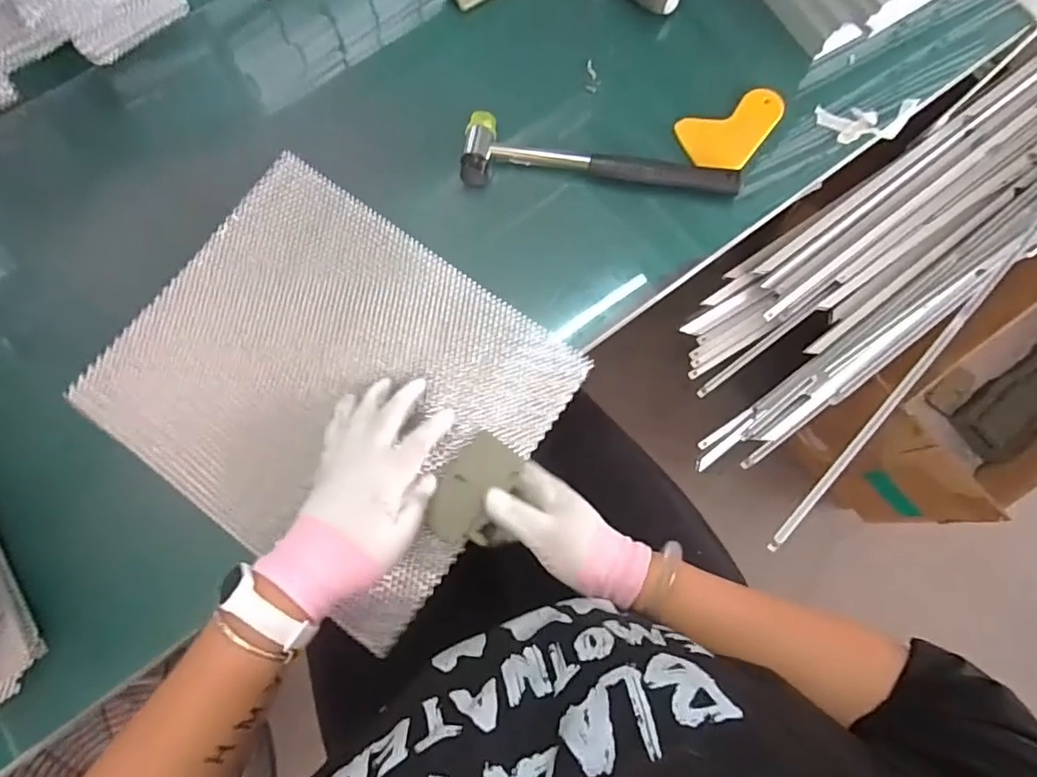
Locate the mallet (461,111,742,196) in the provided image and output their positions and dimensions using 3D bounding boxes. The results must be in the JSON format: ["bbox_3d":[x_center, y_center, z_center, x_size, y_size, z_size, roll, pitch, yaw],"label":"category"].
[{"bbox_3d":[0.071,-0.201,0.495,0.236,0.022,0.059,5,77,2],"label":"mallet"}]

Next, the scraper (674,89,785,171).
[{"bbox_3d":[0.200,-0.234,0.516,0.098,0.004,0.063,-24,76,-1],"label":"scraper"}]

